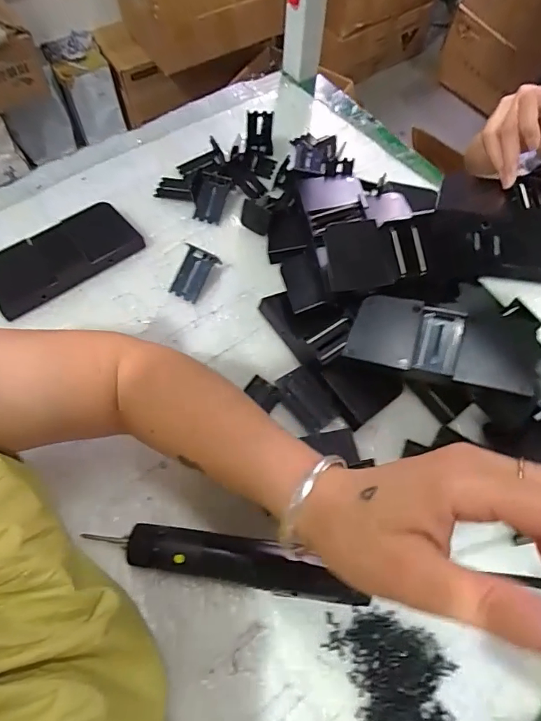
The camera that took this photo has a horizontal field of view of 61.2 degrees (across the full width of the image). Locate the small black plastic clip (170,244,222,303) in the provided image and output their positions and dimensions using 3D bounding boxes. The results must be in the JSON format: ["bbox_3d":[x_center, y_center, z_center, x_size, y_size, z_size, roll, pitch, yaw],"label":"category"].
[{"bbox_3d":[-0.082,-0.093,0.500,0.036,0.024,0.057,23,89,9],"label":"small black plastic clip"}]

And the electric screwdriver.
[{"bbox_3d":[-0.036,0.160,0.368,0.215,0.046,0.035,10,63,4],"label":"electric screwdriver"}]

